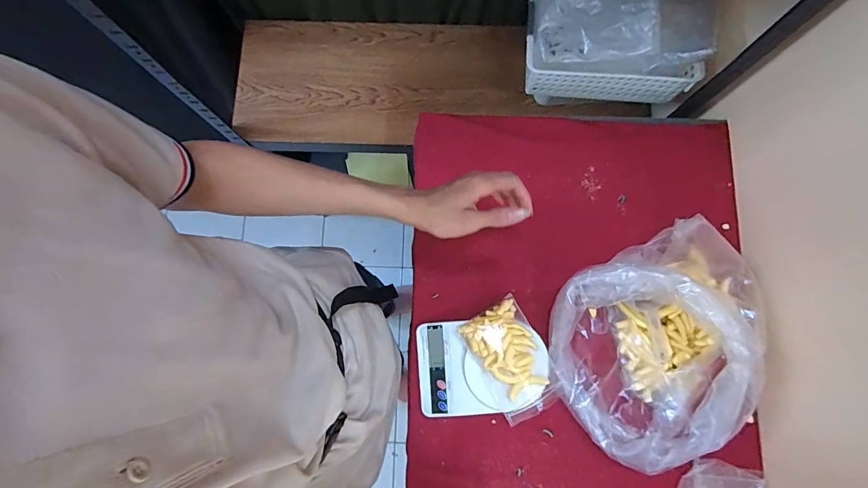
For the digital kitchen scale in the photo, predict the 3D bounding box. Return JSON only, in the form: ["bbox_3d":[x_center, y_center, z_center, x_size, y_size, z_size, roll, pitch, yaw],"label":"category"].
[{"bbox_3d":[0.067,0.173,0.574,0.184,0.034,0.132,-4,80,0],"label":"digital kitchen scale"}]

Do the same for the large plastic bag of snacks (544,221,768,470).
[{"bbox_3d":[0.303,0.128,0.526,0.283,0.148,0.249,-31,81,-4],"label":"large plastic bag of snacks"}]

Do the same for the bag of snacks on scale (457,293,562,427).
[{"bbox_3d":[0.108,0.156,0.553,0.092,0.025,0.144,-28,83,-9],"label":"bag of snacks on scale"}]

